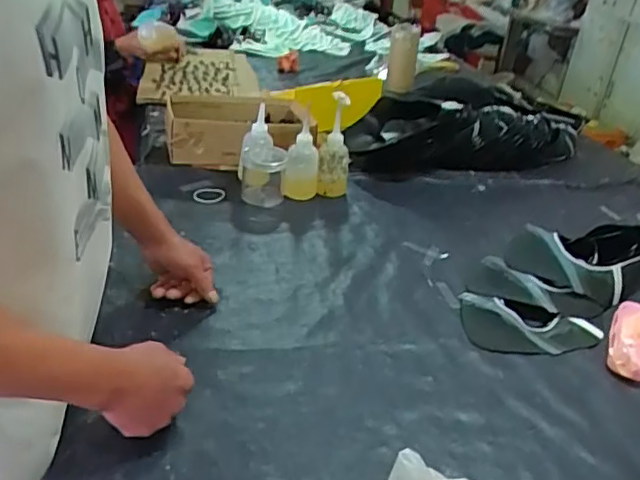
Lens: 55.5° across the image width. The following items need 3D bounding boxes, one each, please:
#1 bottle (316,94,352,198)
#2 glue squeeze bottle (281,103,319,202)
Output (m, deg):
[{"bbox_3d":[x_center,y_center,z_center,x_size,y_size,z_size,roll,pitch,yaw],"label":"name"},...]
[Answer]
[{"bbox_3d":[0.031,-0.176,1.143,0.048,0.205,0.070,12,29,9],"label":"bottle"},{"bbox_3d":[-0.034,-0.155,1.143,0.067,0.151,0.059,5,29,-4],"label":"glue squeeze bottle"}]

